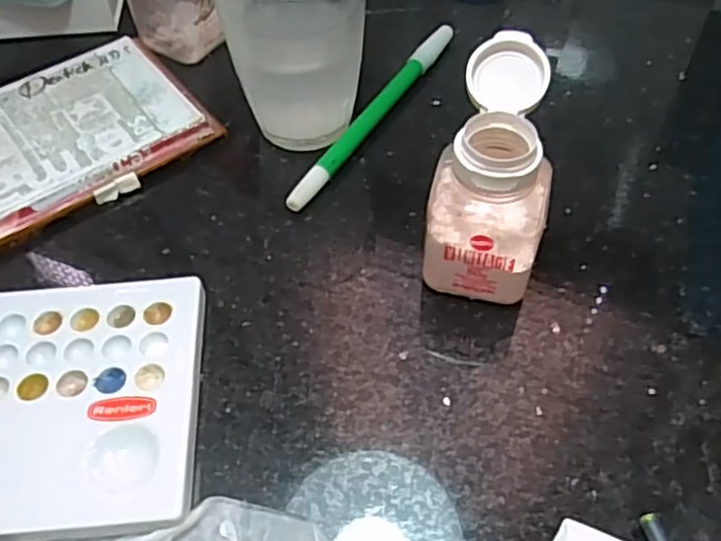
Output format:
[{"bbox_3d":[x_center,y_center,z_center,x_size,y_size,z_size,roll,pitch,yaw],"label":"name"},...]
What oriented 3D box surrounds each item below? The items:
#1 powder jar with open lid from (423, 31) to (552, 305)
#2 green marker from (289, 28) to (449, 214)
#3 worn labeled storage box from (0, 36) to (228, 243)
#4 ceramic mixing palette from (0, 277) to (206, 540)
[{"bbox_3d":[0.050,-0.035,0.253,0.041,0.076,0.064,10,54,9],"label":"powder jar with open lid"},{"bbox_3d":[0.009,-0.076,0.326,0.011,0.012,0.140,26,58,20],"label":"green marker"},{"bbox_3d":[-0.152,-0.057,0.314,0.149,0.016,0.090,-32,58,-20],"label":"worn labeled storage box"},{"bbox_3d":[-0.133,0.049,0.237,0.152,0.013,0.093,-5,53,-1],"label":"ceramic mixing palette"}]

